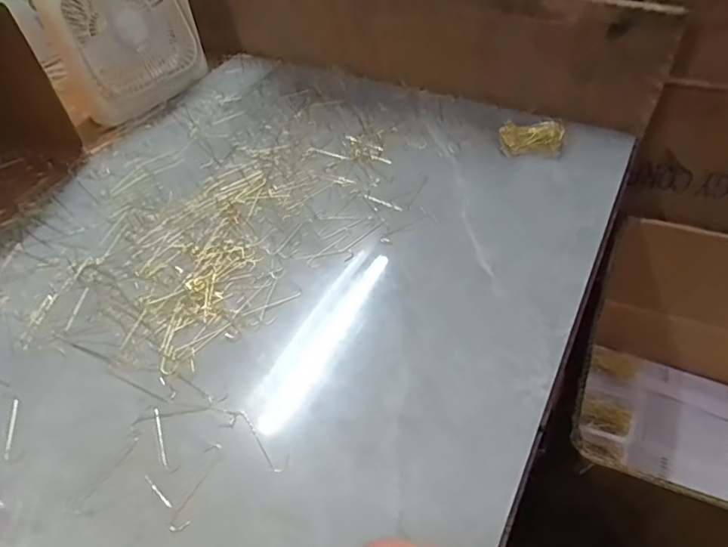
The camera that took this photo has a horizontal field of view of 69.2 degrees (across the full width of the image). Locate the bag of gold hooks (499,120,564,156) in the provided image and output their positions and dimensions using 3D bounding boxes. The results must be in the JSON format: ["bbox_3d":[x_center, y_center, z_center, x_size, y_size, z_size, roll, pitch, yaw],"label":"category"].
[{"bbox_3d":[0.195,-0.159,0.614,0.070,0.016,0.047,7,49,12],"label":"bag of gold hooks"}]

